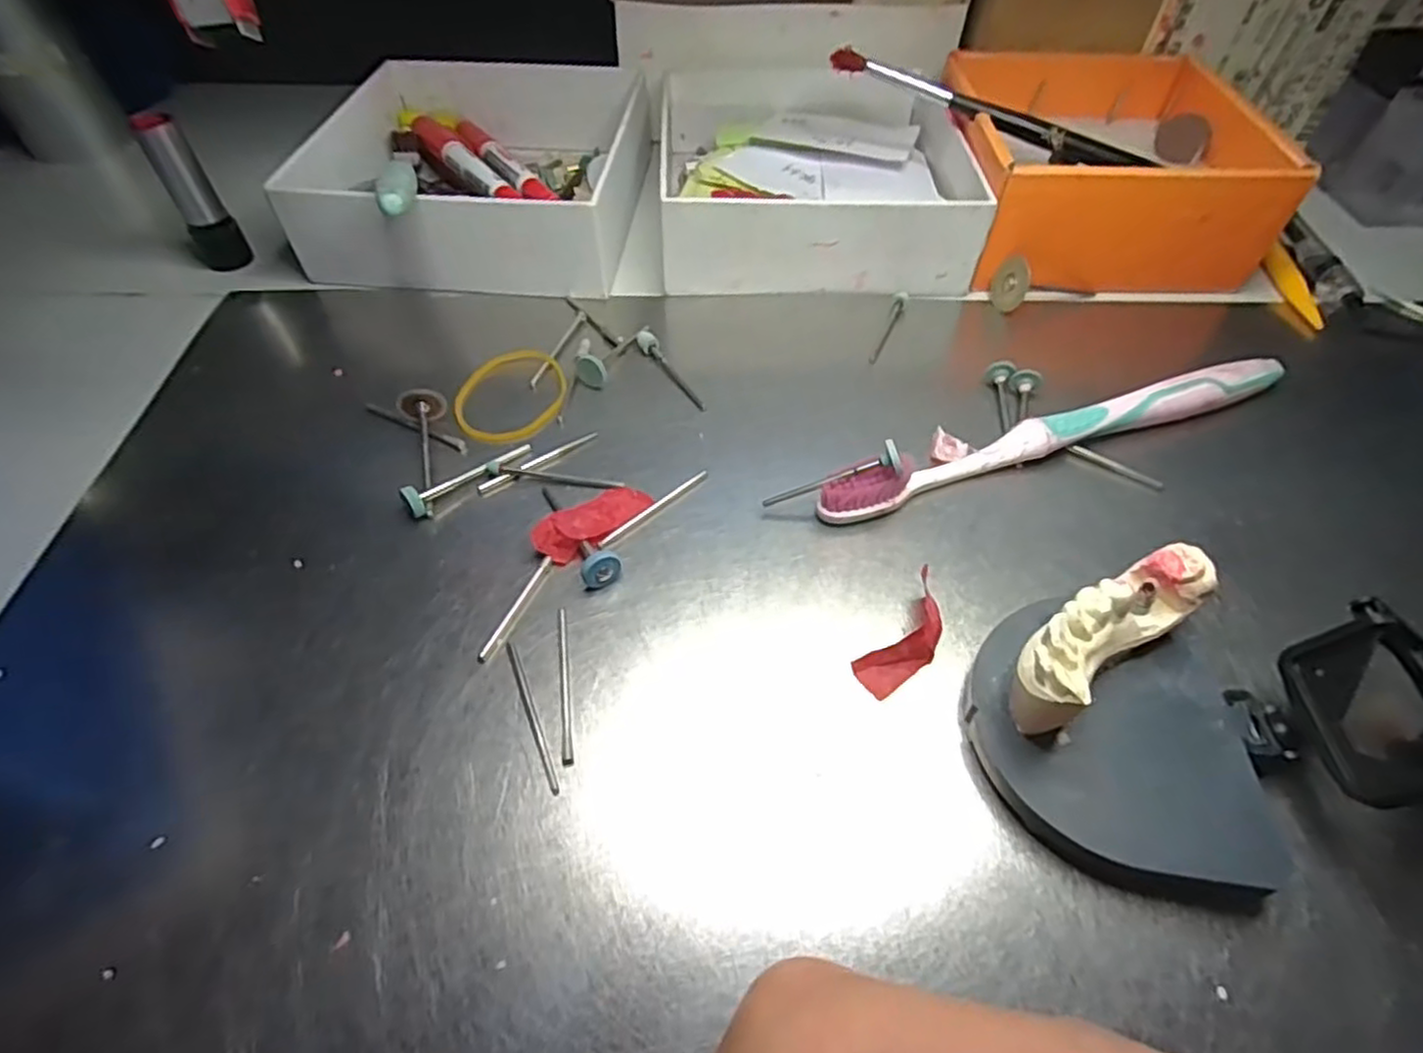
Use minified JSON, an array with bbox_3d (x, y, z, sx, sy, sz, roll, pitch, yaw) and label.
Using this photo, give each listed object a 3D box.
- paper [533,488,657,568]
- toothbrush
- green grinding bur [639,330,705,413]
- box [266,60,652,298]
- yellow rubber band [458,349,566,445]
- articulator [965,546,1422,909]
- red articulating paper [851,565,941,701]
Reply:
[{"bbox_3d":[-0.037,-0.002,0.215,0.017,0.008,0.037,35,59,24],"label":"paper"},{"bbox_3d":[0.118,-0.031,0.232,0.180,0.017,0.012,-17,54,-13],"label":"toothbrush"},{"bbox_3d":[-0.016,-0.058,0.260,0.007,0.005,0.046,-23,56,-17],"label":"green grinding bur"},{"bbox_3d":[-0.099,-0.172,0.326,0.142,0.039,0.155,3,52,2],"label":"box"},{"bbox_3d":[-0.071,-0.047,0.252,0.036,0.005,0.044,27,61,12],"label":"yellow rubber band"},{"bbox_3d":[0.152,0.047,0.159,0.172,0.038,0.067,2,52,2],"label":"articulator"},{"bbox_3d":[0.053,0.030,0.187,0.015,0.009,0.035,37,81,25],"label":"red articulating paper"}]

